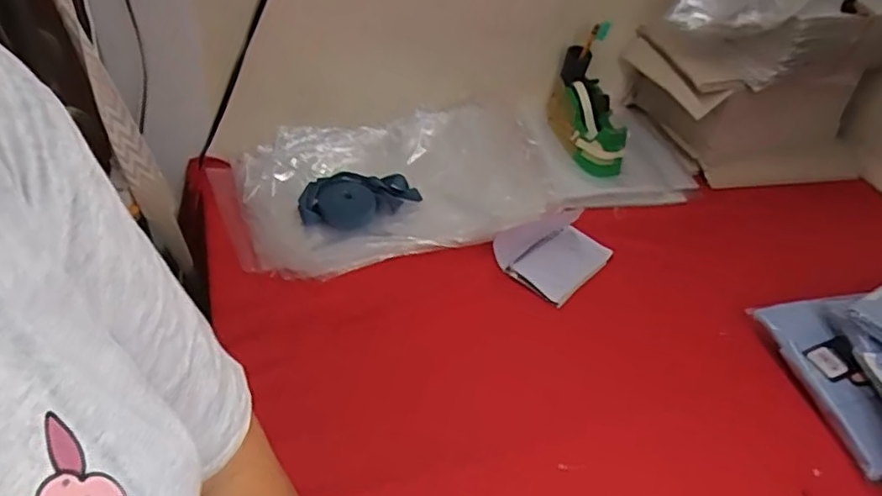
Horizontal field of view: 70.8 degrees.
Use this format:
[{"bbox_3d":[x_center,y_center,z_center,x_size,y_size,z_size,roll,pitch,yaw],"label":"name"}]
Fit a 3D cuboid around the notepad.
[{"bbox_3d":[0.162,0.016,0.822,0.084,0.009,0.134,36,48,28],"label":"notepad"}]

